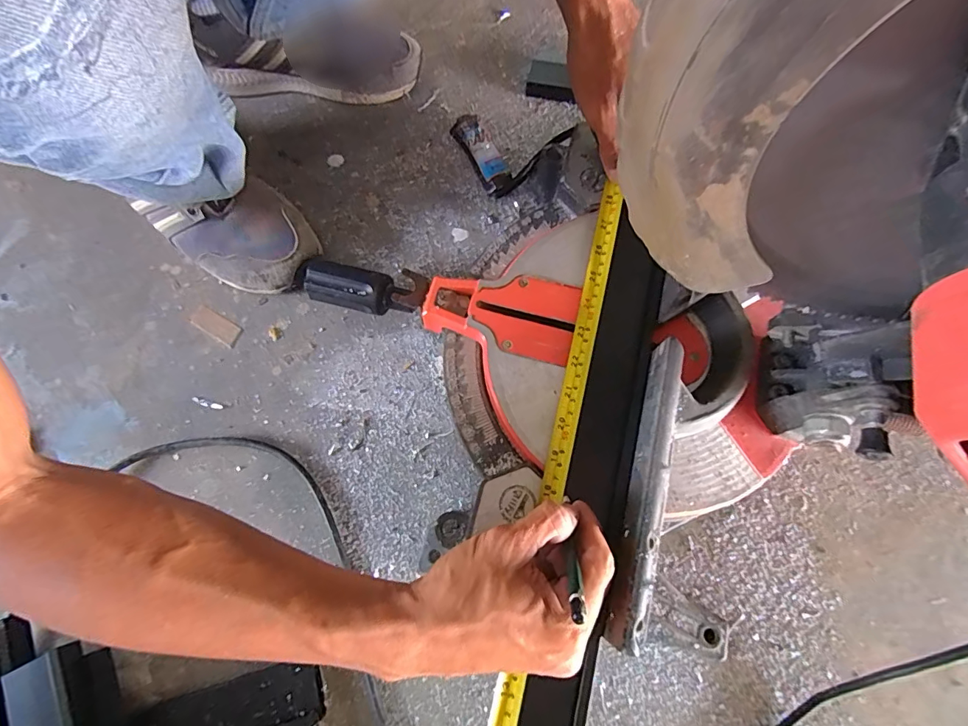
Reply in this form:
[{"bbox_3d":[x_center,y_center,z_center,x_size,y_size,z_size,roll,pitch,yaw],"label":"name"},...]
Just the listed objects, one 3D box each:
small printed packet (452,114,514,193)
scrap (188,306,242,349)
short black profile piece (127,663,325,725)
[{"bbox_3d":[-0.003,-0.243,0.529,0.032,0.018,0.102,-26,73,-7],"label":"small printed packet"},{"bbox_3d":[-0.273,-0.038,0.467,0.056,0.004,0.022,29,75,10],"label":"scrap"},{"bbox_3d":[-0.197,0.276,0.360,0.136,0.025,0.047,-17,72,-4],"label":"short black profile piece"}]

